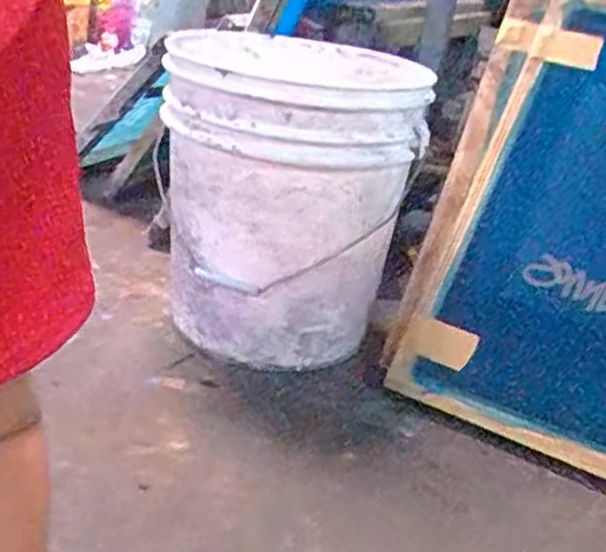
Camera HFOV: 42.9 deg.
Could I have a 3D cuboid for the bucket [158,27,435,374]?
[{"bbox_3d":[-0.008,-0.094,0.966,0.274,0.343,0.292,8,24,-1],"label":"bucket"}]

